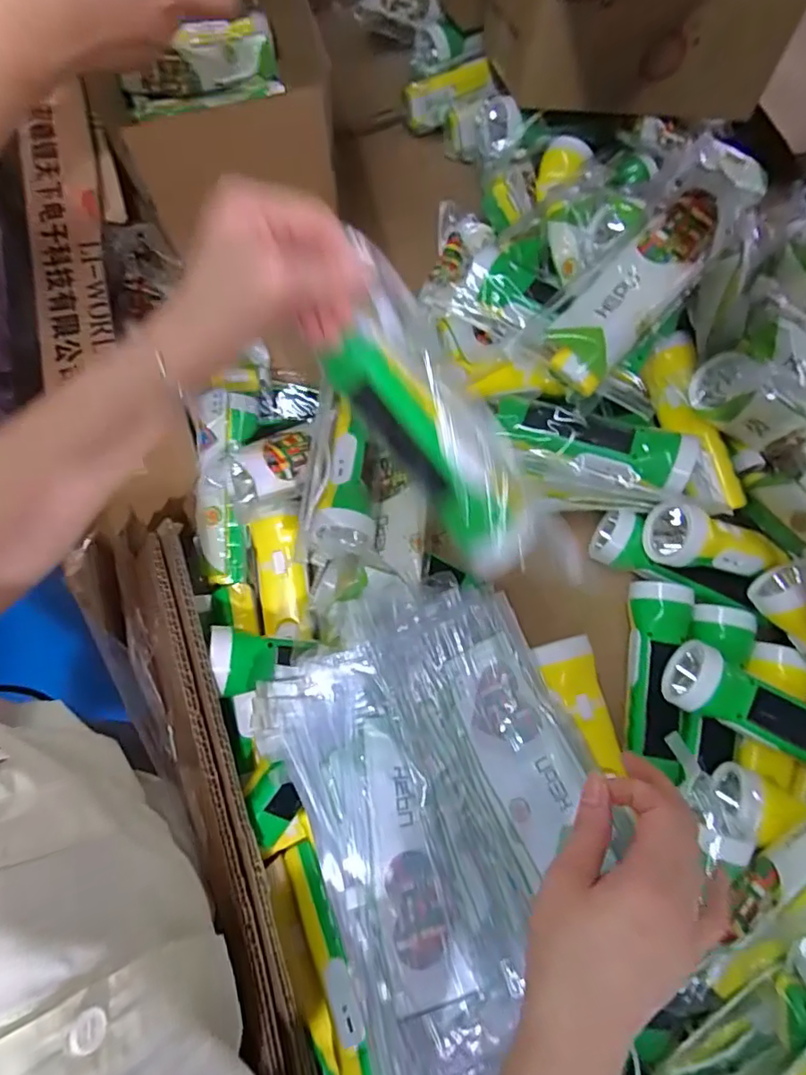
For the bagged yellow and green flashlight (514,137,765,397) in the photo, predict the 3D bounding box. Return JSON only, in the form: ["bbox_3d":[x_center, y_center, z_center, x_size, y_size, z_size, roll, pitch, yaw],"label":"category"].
[{"bbox_3d":[0.184,-0.202,0.439,0.072,0.063,0.190,45,102,11],"label":"bagged yellow and green flashlight"}]

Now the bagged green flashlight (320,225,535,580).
[{"bbox_3d":[0.016,-0.061,0.339,0.053,0.073,0.186,-34,103,-9],"label":"bagged green flashlight"}]

